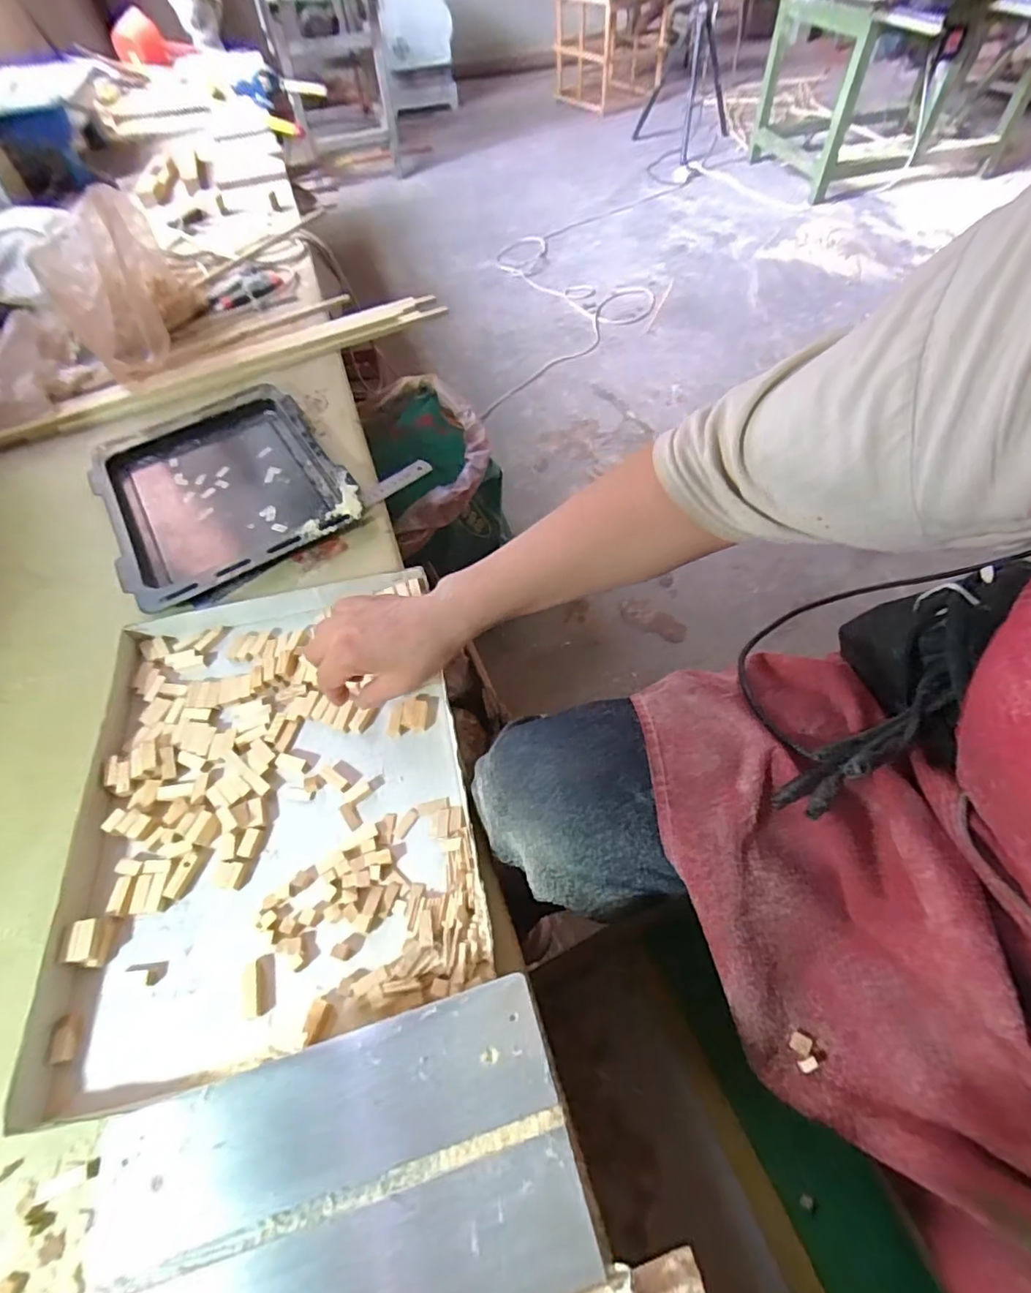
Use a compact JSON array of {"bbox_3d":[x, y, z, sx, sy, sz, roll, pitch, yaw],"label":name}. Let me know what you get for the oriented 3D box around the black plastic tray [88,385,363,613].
[{"bbox_3d":[-0.380,-0.209,0.720,0.276,0.043,0.373,-28,54,-15],"label":"black plastic tray"}]

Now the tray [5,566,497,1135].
[{"bbox_3d":[-0.202,0.111,0.473,0.301,0.033,0.387,-12,55,-5],"label":"tray"}]

